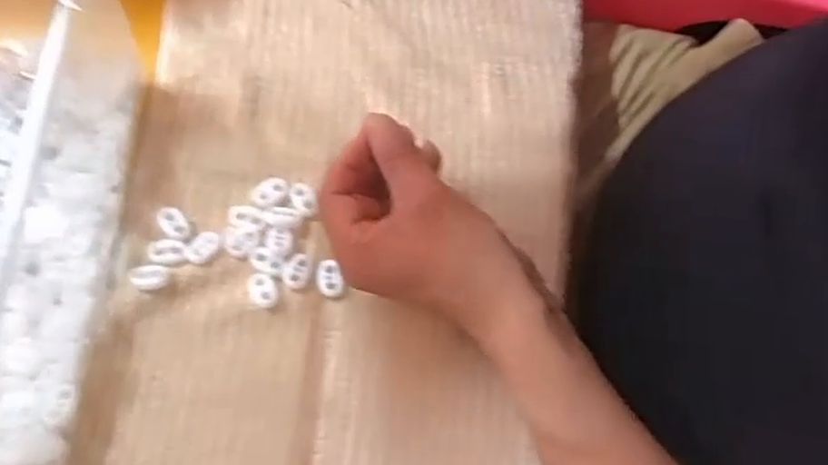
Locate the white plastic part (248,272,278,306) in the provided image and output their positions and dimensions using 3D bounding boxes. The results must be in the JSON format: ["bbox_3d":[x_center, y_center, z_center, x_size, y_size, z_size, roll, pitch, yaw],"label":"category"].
[{"bbox_3d":[-0.089,0.034,0.392,0.016,0.008,0.022,-26,74,-9],"label":"white plastic part"}]

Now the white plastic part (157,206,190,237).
[{"bbox_3d":[-0.146,-0.006,0.404,0.022,0.004,0.014,42,76,12],"label":"white plastic part"}]

